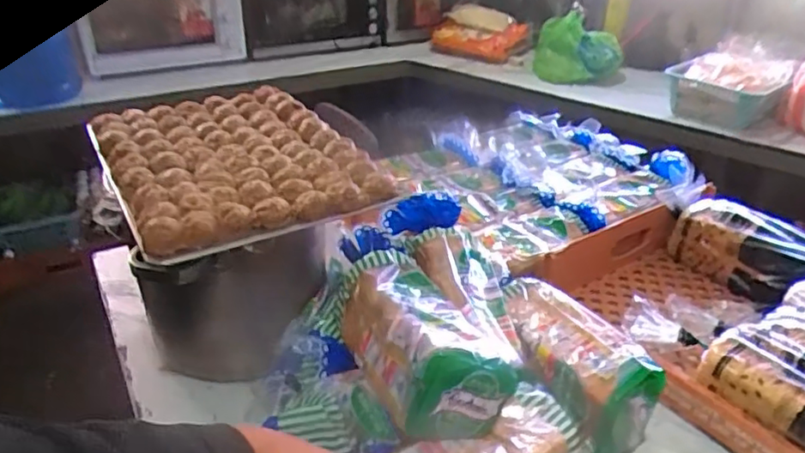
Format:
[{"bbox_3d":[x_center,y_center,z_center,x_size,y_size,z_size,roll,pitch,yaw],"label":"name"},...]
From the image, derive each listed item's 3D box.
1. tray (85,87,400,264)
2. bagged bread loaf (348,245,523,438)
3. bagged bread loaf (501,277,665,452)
[{"bbox_3d":[-0.243,-0.103,0.864,0.301,0.033,0.433,-17,35,-26],"label":"tray"},{"bbox_3d":[0.025,0.132,0.787,0.151,0.098,0.262,-12,33,-19],"label":"bagged bread loaf"},{"bbox_3d":[0.228,0.188,0.877,0.145,0.114,0.266,-21,37,-30],"label":"bagged bread loaf"}]

